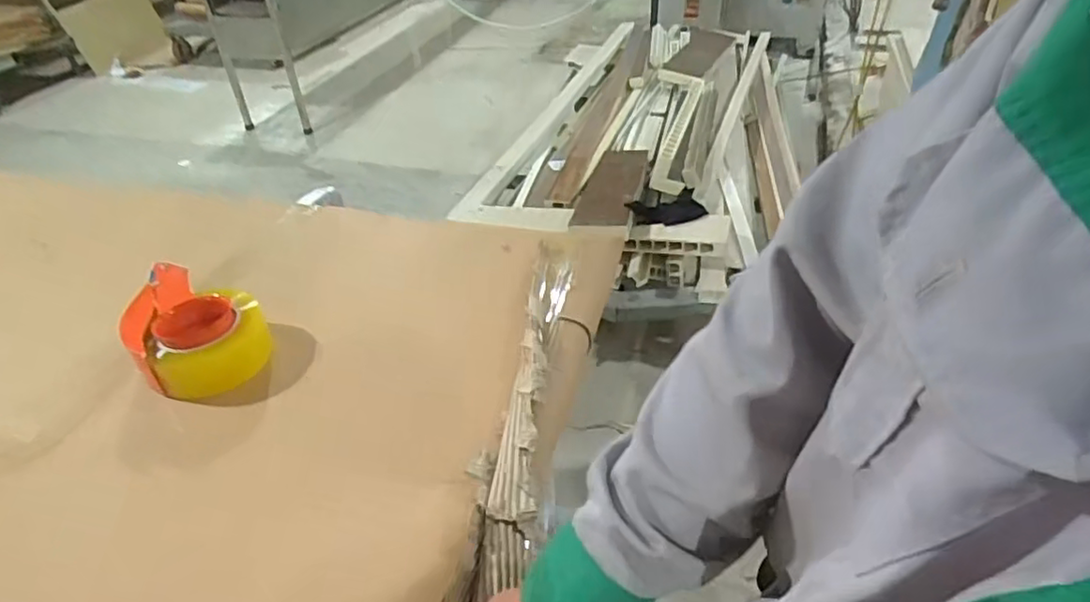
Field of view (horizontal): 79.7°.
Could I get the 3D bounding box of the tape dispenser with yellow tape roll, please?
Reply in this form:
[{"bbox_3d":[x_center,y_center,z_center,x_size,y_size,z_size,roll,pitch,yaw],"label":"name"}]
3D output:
[{"bbox_3d":[-0.381,0.029,0.714,0.130,0.061,0.187,-27,44,-27],"label":"tape dispenser with yellow tape roll"}]

